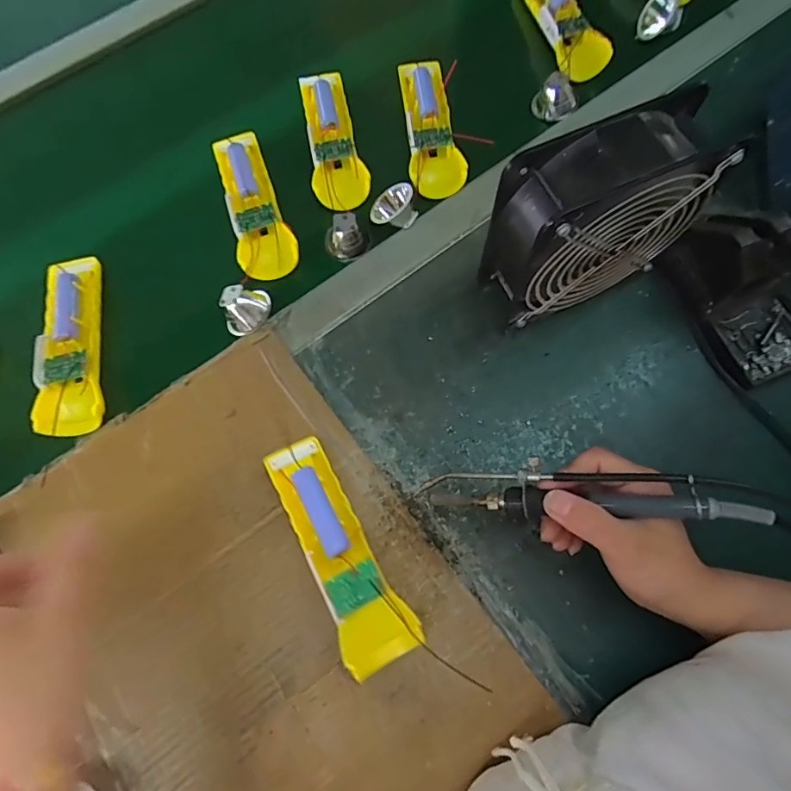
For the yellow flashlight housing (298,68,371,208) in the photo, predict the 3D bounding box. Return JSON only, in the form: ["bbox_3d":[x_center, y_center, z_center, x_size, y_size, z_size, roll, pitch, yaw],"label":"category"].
[{"bbox_3d":[-0.061,-0.239,0.473,0.049,0.033,0.148,-13,74,-5],"label":"yellow flashlight housing"}]

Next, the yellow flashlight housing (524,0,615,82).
[{"bbox_3d":[0.156,-0.361,0.477,0.036,0.025,0.144,-19,74,-7],"label":"yellow flashlight housing"}]

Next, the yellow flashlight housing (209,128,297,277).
[{"bbox_3d":[-0.130,-0.175,0.455,0.049,0.020,0.151,-18,74,-7],"label":"yellow flashlight housing"}]

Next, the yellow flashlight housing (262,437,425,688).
[{"bbox_3d":[-0.040,0.106,0.349,0.048,0.035,0.164,-28,76,-9],"label":"yellow flashlight housing"}]

